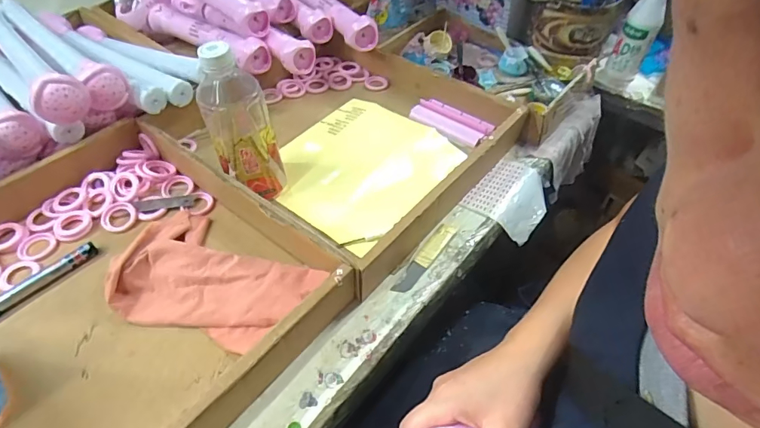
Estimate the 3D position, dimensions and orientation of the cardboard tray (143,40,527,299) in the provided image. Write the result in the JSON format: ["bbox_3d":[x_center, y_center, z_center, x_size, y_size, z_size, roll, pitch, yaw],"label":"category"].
[{"bbox_3d":[-0.040,-0.118,0.610,0.360,0.078,0.351,32,55,24],"label":"cardboard tray"}]

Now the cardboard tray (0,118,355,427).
[{"bbox_3d":[-0.268,0.068,0.431,0.355,0.063,0.388,-36,60,-27],"label":"cardboard tray"}]

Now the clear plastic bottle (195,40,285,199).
[{"bbox_3d":[-0.153,-0.100,0.493,0.069,0.178,0.079,-17,51,-16],"label":"clear plastic bottle"}]

